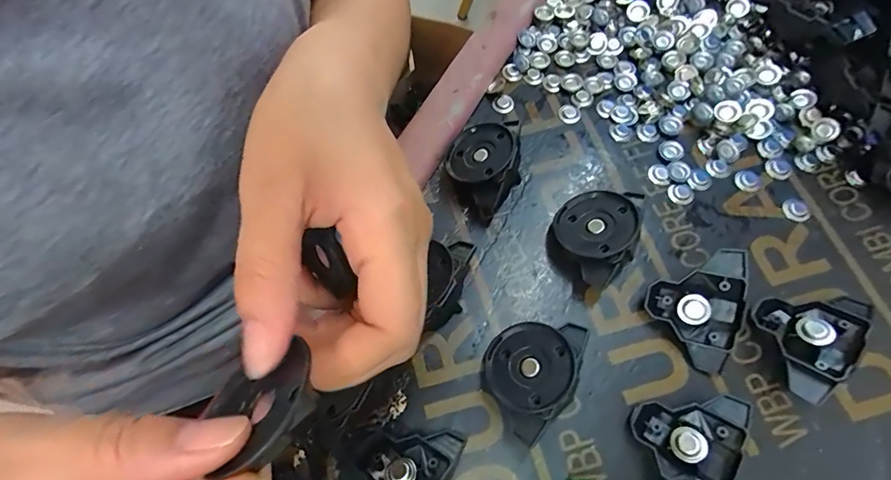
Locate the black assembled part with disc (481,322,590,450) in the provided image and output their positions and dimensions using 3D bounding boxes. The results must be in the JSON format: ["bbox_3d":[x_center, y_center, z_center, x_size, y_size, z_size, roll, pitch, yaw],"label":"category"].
[{"bbox_3d":[0.043,0.062,0.215,0.042,0.026,0.057,41,75,18],"label":"black assembled part with disc"}]

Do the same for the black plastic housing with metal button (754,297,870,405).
[{"bbox_3d":[0.182,0.048,0.212,0.049,0.023,0.047,-1,67,3],"label":"black plastic housing with metal button"}]

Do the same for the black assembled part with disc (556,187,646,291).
[{"bbox_3d":[0.085,-0.002,0.238,0.042,0.021,0.048,-34,56,3],"label":"black assembled part with disc"}]

